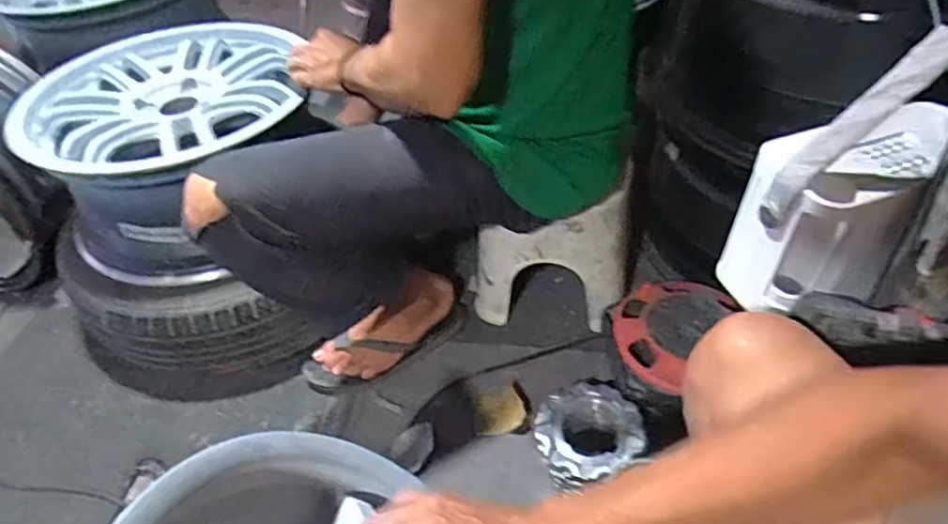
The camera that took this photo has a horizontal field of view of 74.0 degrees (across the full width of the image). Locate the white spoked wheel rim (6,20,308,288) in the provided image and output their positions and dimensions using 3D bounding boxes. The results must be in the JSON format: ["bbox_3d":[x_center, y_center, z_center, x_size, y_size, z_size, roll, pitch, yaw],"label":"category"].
[{"bbox_3d":[-0.437,-0.175,0.956,0.393,0.199,0.375,-16,45,-9],"label":"white spoked wheel rim"}]

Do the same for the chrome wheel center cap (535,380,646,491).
[{"bbox_3d":[0.146,0.228,0.814,0.132,0.051,0.137,-4,45,4],"label":"chrome wheel center cap"}]

